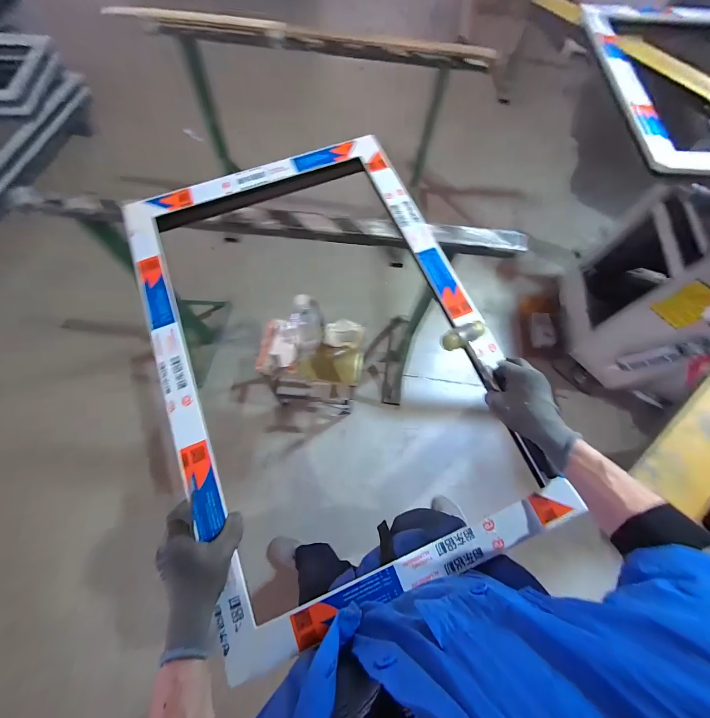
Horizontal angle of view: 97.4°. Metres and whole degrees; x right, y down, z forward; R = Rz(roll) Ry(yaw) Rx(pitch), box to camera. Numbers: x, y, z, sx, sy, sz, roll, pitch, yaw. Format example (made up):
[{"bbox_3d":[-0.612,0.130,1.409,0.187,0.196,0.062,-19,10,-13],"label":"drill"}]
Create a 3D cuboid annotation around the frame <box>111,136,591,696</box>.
[{"bbox_3d":[-0.060,-0.047,0.558,0.561,0.074,0.836,-21,70,-10],"label":"frame"}]

